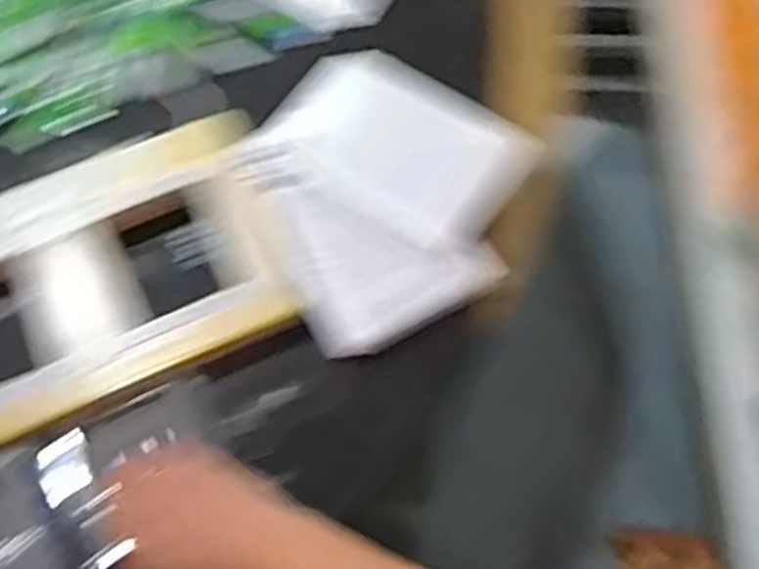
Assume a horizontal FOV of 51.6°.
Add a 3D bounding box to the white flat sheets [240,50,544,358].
[{"bbox_3d":[0.007,-0.083,0.610,0.208,0.033,0.225,-27,77,-10],"label":"white flat sheets"}]

